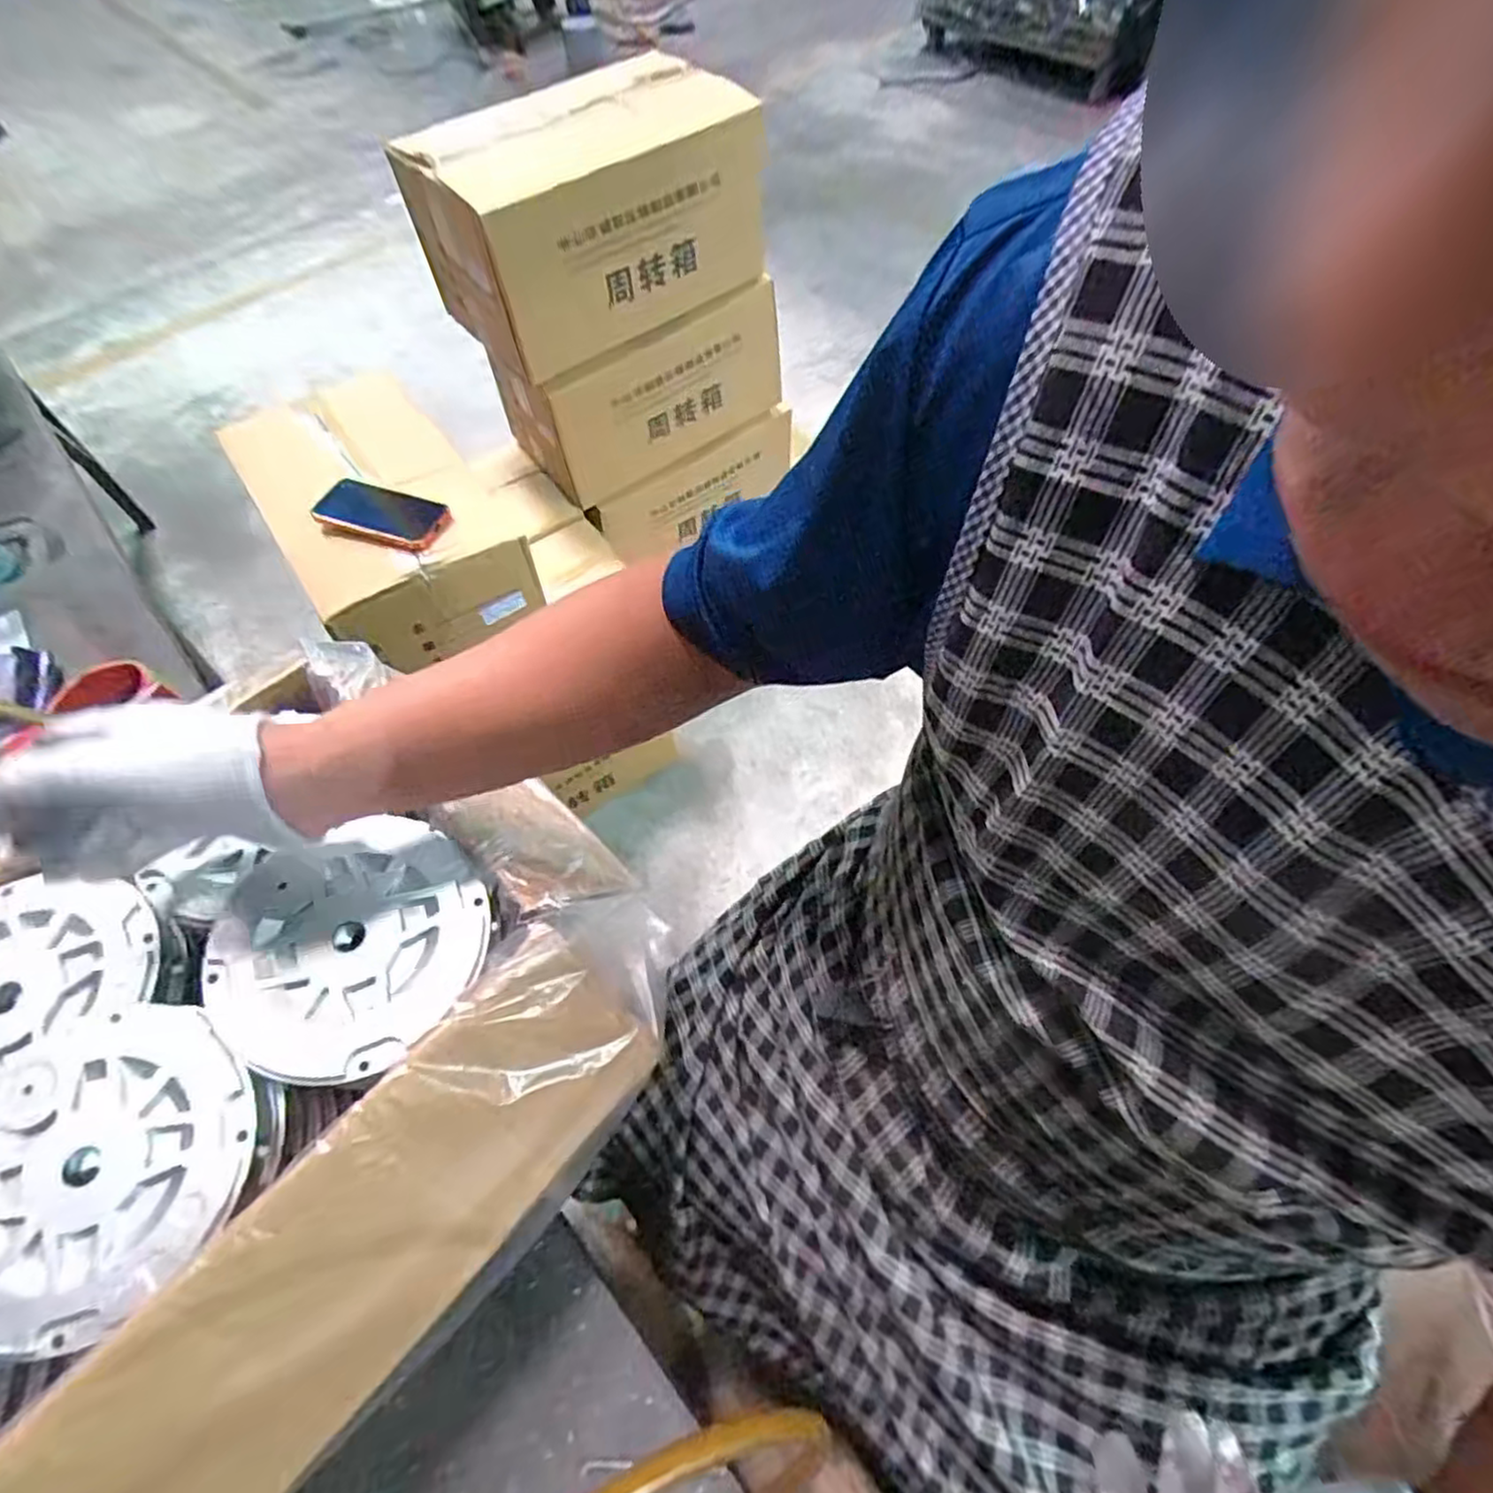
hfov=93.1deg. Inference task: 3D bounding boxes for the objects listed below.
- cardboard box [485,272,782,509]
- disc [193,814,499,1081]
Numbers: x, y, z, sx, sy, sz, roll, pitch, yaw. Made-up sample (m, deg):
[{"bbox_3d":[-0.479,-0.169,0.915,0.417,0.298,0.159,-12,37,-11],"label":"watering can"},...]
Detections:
[{"bbox_3d":[-0.179,-0.633,1.199,0.448,0.228,0.195,-34,63,-17],"label":"cardboard box"},{"bbox_3d":[-0.210,0.103,0.378,0.133,0.022,0.127,-1,58,2],"label":"disc"}]

